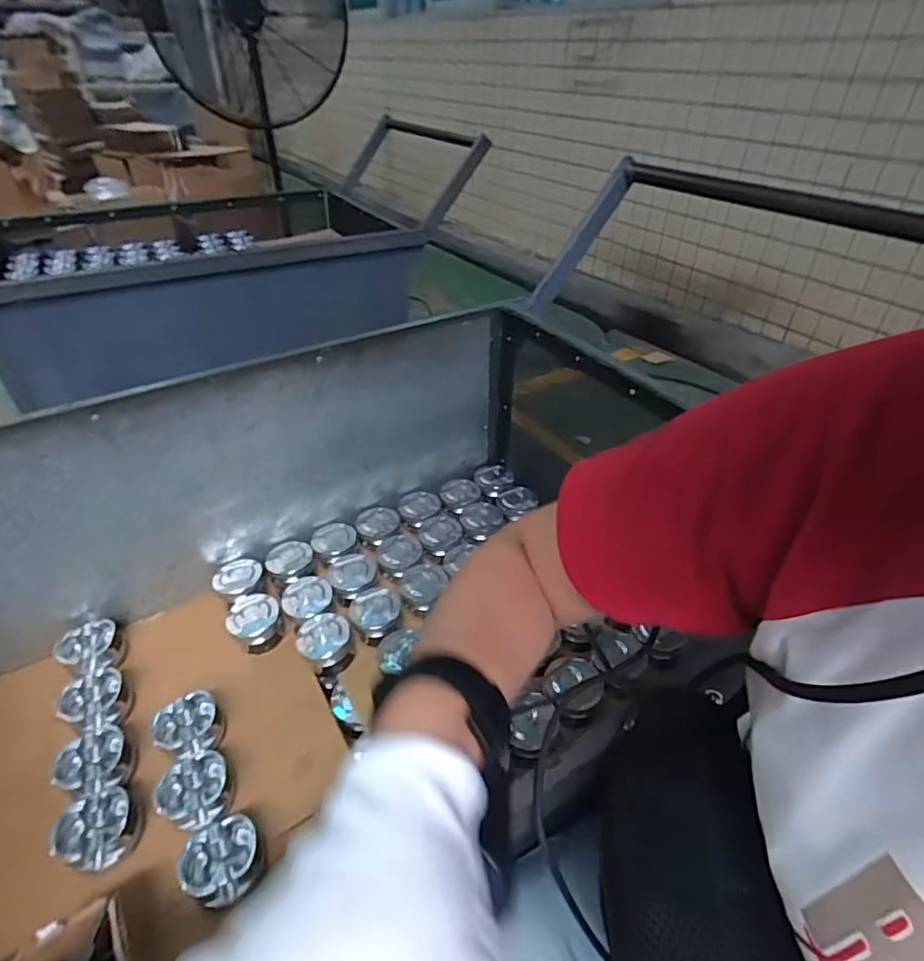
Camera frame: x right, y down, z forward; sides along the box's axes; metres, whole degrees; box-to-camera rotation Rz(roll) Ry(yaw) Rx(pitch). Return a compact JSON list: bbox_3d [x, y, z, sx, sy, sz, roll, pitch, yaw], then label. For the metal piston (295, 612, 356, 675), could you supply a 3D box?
[{"bbox_3d":[-0.216,0.255,0.869,0.080,0.060,0.086,-19,42,-25],"label":"metal piston"}]

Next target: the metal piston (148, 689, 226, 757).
[{"bbox_3d":[-0.383,0.346,0.776,0.090,0.036,0.084,1,38,-1],"label":"metal piston"}]

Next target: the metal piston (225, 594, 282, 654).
[{"bbox_3d":[-0.337,0.230,0.899,0.082,0.060,0.091,-12,40,-17],"label":"metal piston"}]

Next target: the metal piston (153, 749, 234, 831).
[{"bbox_3d":[-0.341,0.402,0.717,0.087,0.037,0.089,1,38,-1],"label":"metal piston"}]

